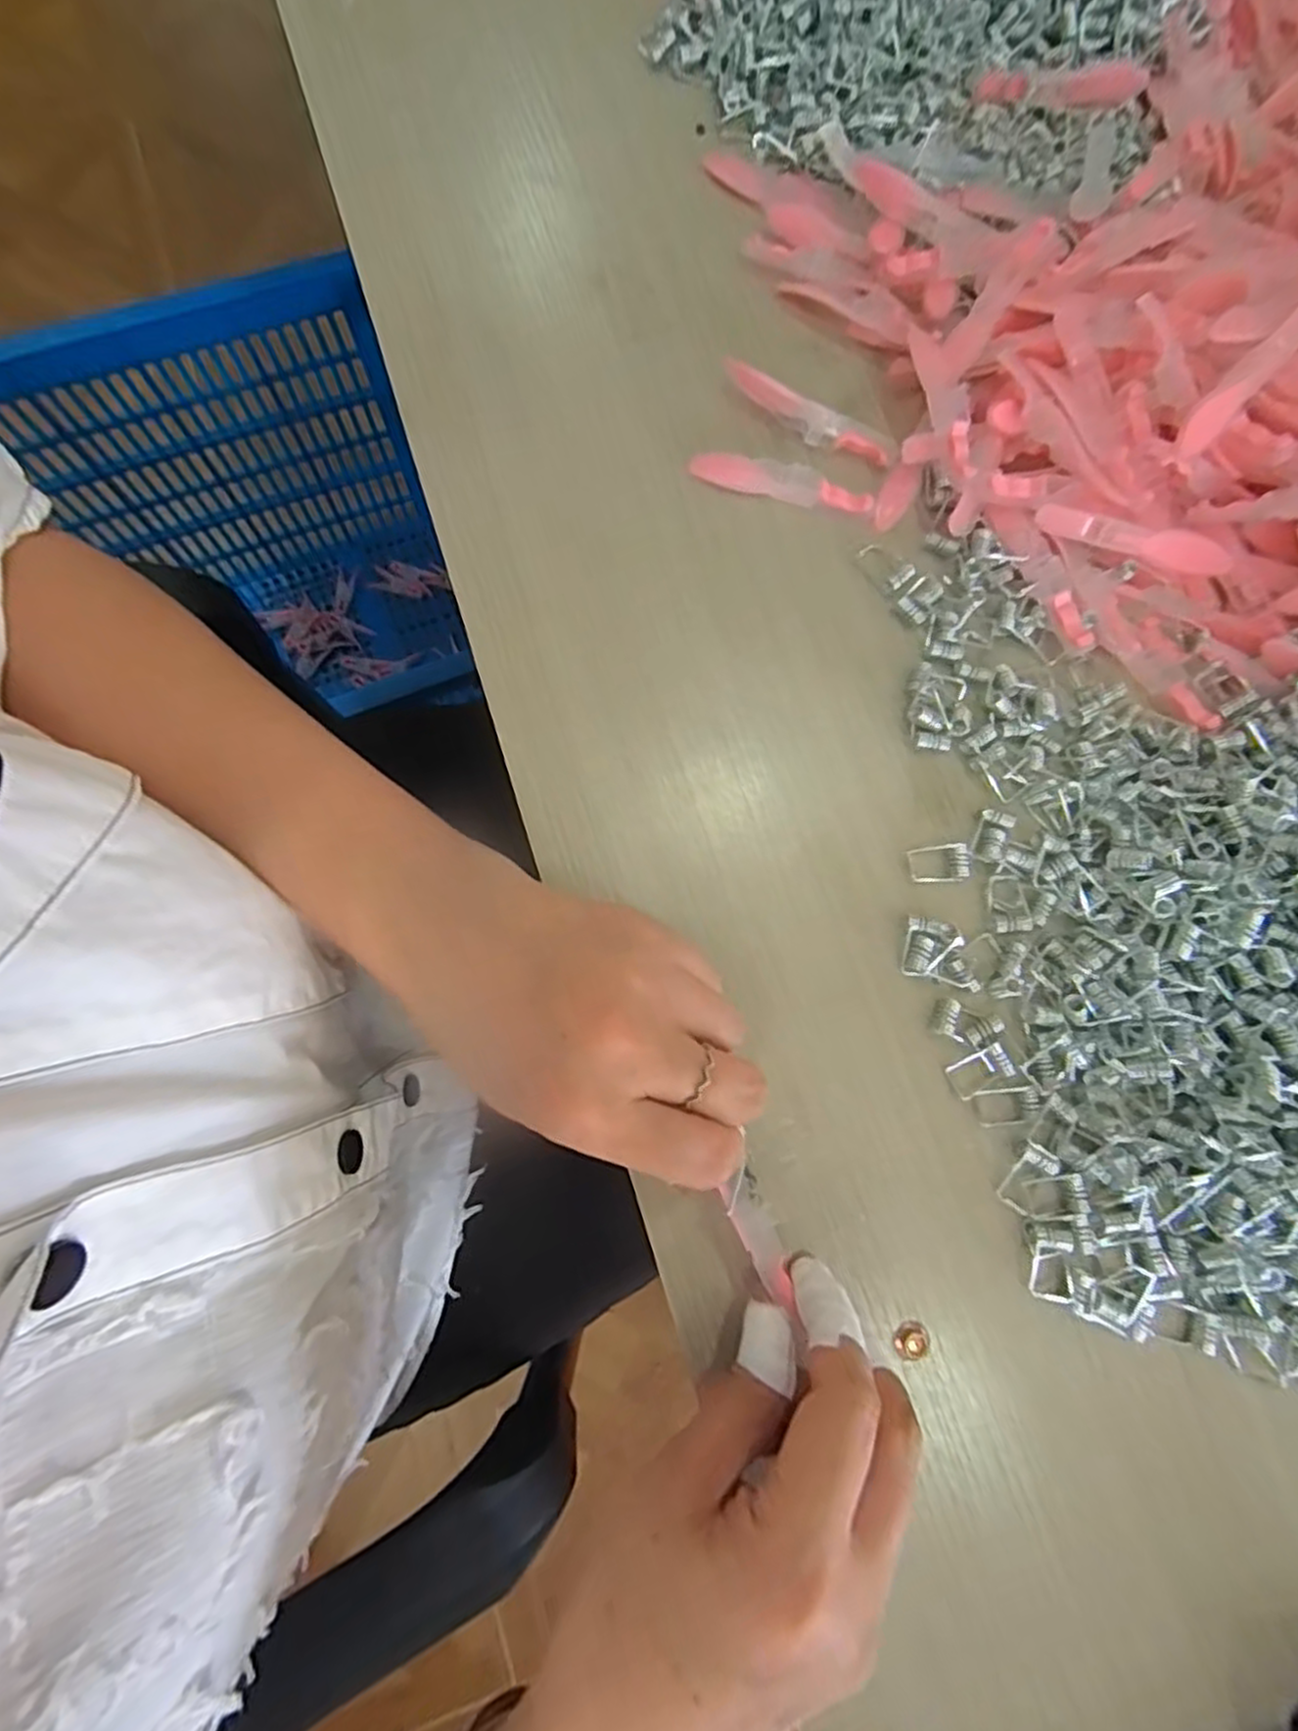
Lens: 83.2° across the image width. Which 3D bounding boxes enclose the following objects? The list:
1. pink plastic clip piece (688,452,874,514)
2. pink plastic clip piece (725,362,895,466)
[{"bbox_3d":[0.056,-0.161,0.307,0.077,0.010,0.012,13,80,2],"label":"pink plastic clip piece"},{"bbox_3d":[0.067,-0.193,0.315,0.081,0.008,0.016,33,81,5],"label":"pink plastic clip piece"}]

